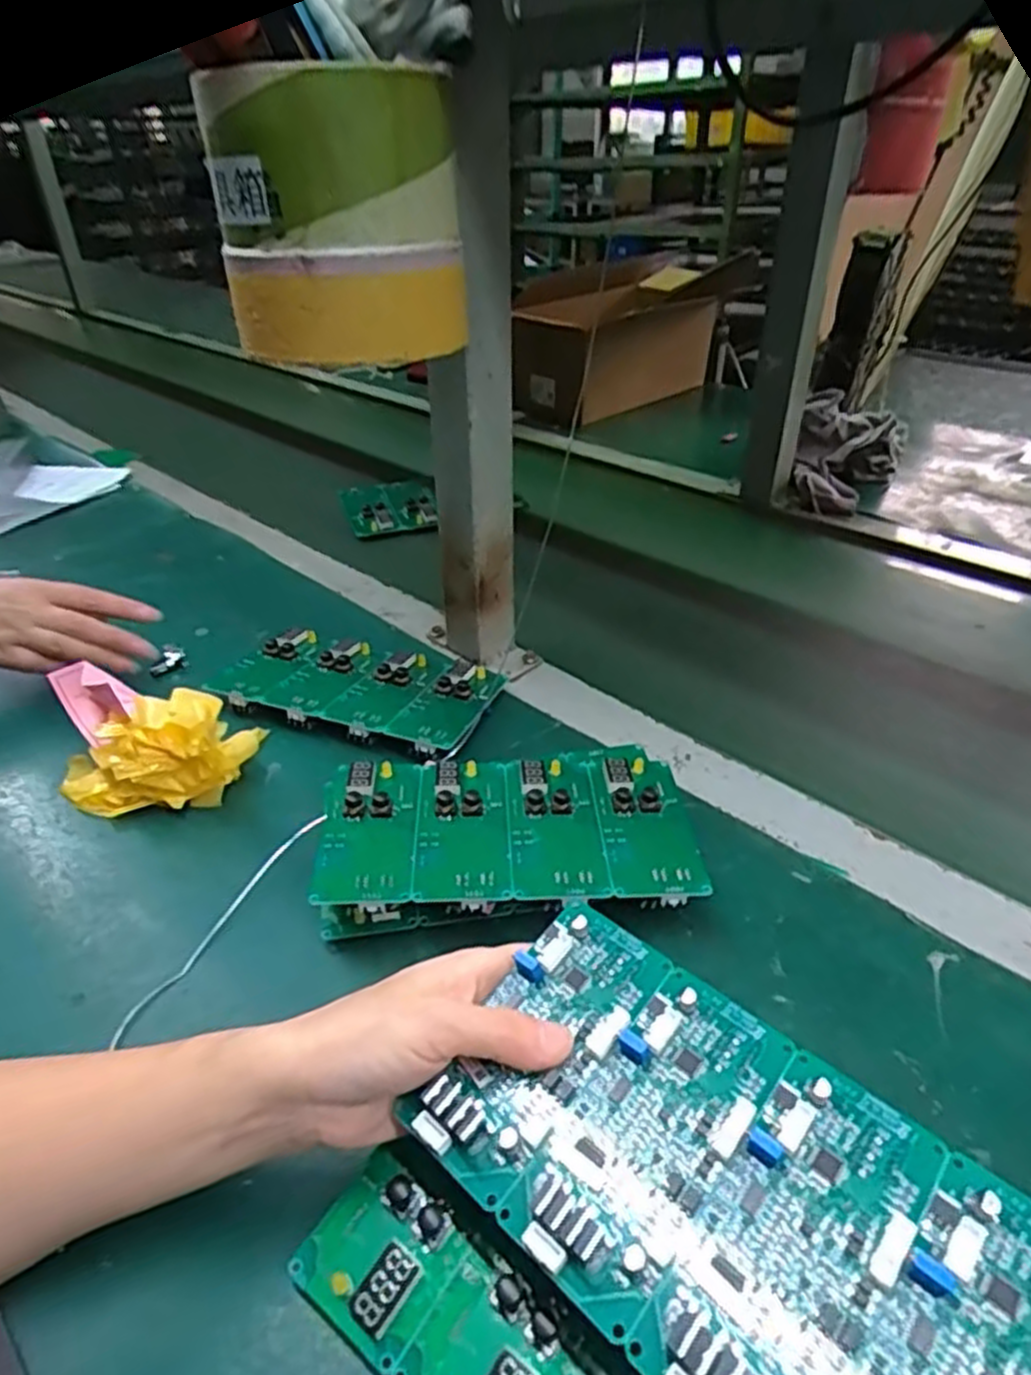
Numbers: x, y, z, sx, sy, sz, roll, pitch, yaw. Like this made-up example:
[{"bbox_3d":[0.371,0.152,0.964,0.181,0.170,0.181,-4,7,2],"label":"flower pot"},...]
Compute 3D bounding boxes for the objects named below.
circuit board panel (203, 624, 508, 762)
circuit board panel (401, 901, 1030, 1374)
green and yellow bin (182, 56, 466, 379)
[{"bbox_3d":[-0.116,-0.001,0.568,0.196,0.026,0.110,12,37,18],"label":"circuit board panel"},{"bbox_3d":[0.066,0.157,0.238,0.191,0.021,0.102,27,43,34],"label":"circuit board panel"},{"bbox_3d":[-0.089,-0.229,0.381,0.123,0.116,0.090,-4,35,-4],"label":"green and yellow bin"}]

